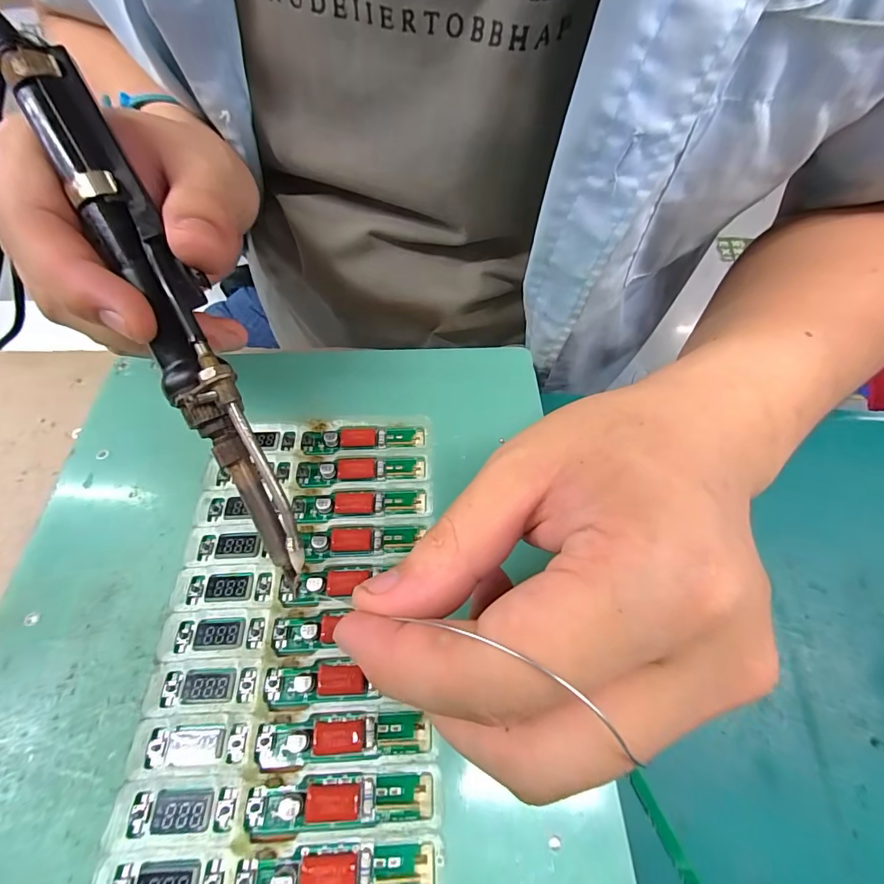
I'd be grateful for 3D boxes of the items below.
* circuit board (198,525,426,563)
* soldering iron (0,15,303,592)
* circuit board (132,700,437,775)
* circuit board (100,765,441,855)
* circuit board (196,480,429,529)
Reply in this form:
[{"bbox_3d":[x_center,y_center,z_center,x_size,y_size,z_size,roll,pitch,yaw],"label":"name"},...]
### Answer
[{"bbox_3d":[-0.055,0.042,0.183,0.087,0.007,0.014,-2,65,-1],"label":"circuit board"},{"bbox_3d":[-0.091,-0.040,0.148,0.022,0.017,0.196,-25,98,-11],"label":"soldering iron"},{"bbox_3d":[-0.052,0.098,0.147,0.094,0.008,0.016,-4,65,-1],"label":"circuit board"},{"bbox_3d":[-0.051,0.112,0.135,0.099,0.004,0.016,-3,65,-1],"label":"circuit board"},{"bbox_3d":[-0.055,0.027,0.190,0.098,0.009,0.017,-3,65,-1],"label":"circuit board"}]

